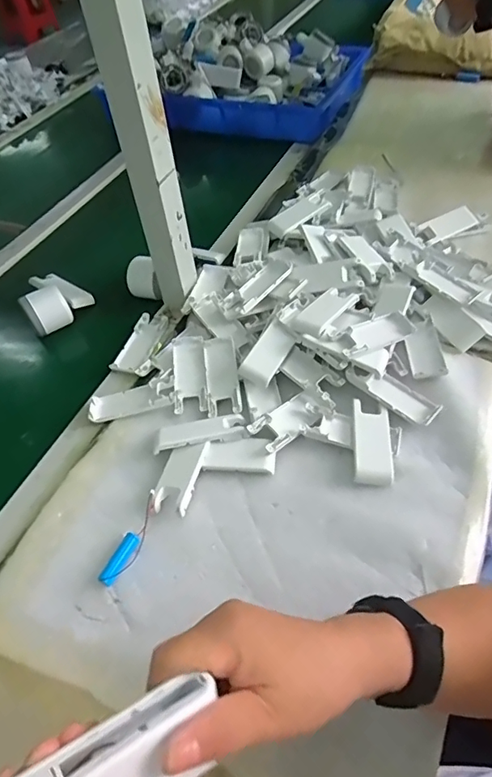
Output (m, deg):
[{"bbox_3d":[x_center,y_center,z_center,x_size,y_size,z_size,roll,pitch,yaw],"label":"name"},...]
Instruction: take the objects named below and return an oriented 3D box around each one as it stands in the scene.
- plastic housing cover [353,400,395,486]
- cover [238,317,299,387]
[{"bbox_3d":[0.138,0.058,0.529,0.041,0.014,0.097,2,50,7],"label":"plastic housing cover"},{"bbox_3d":[0.029,-0.044,0.584,0.041,0.014,0.079,26,74,24],"label":"cover"}]

